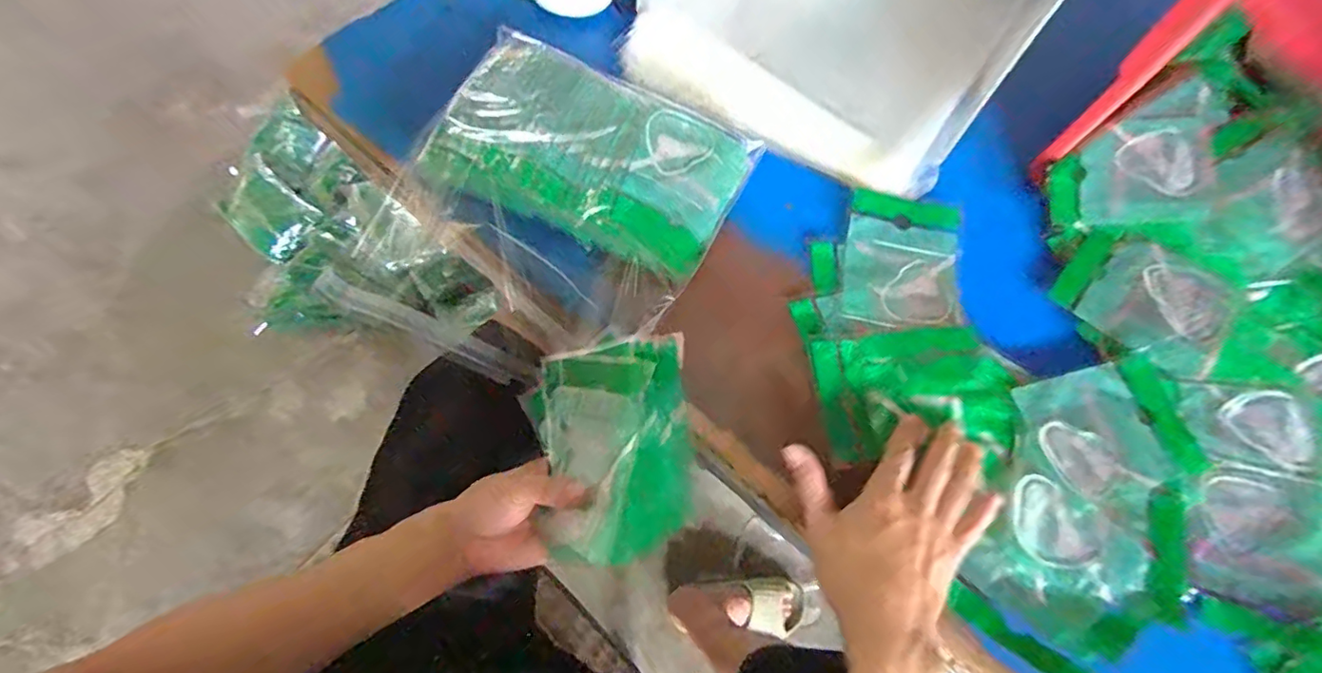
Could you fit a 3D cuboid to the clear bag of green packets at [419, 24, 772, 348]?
[{"bbox_3d":[-0.077,-0.137,0.488,0.259,0.073,0.234,27,67,9],"label":"clear bag of green packets"}]

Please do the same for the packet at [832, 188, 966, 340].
[{"bbox_3d":[0.221,-0.062,0.508,0.108,0.014,0.159,14,66,3],"label":"packet"}]

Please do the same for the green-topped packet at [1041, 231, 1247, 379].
[{"bbox_3d":[0.436,-0.033,0.494,0.137,0.010,0.106,38,69,13],"label":"green-topped packet"}]

